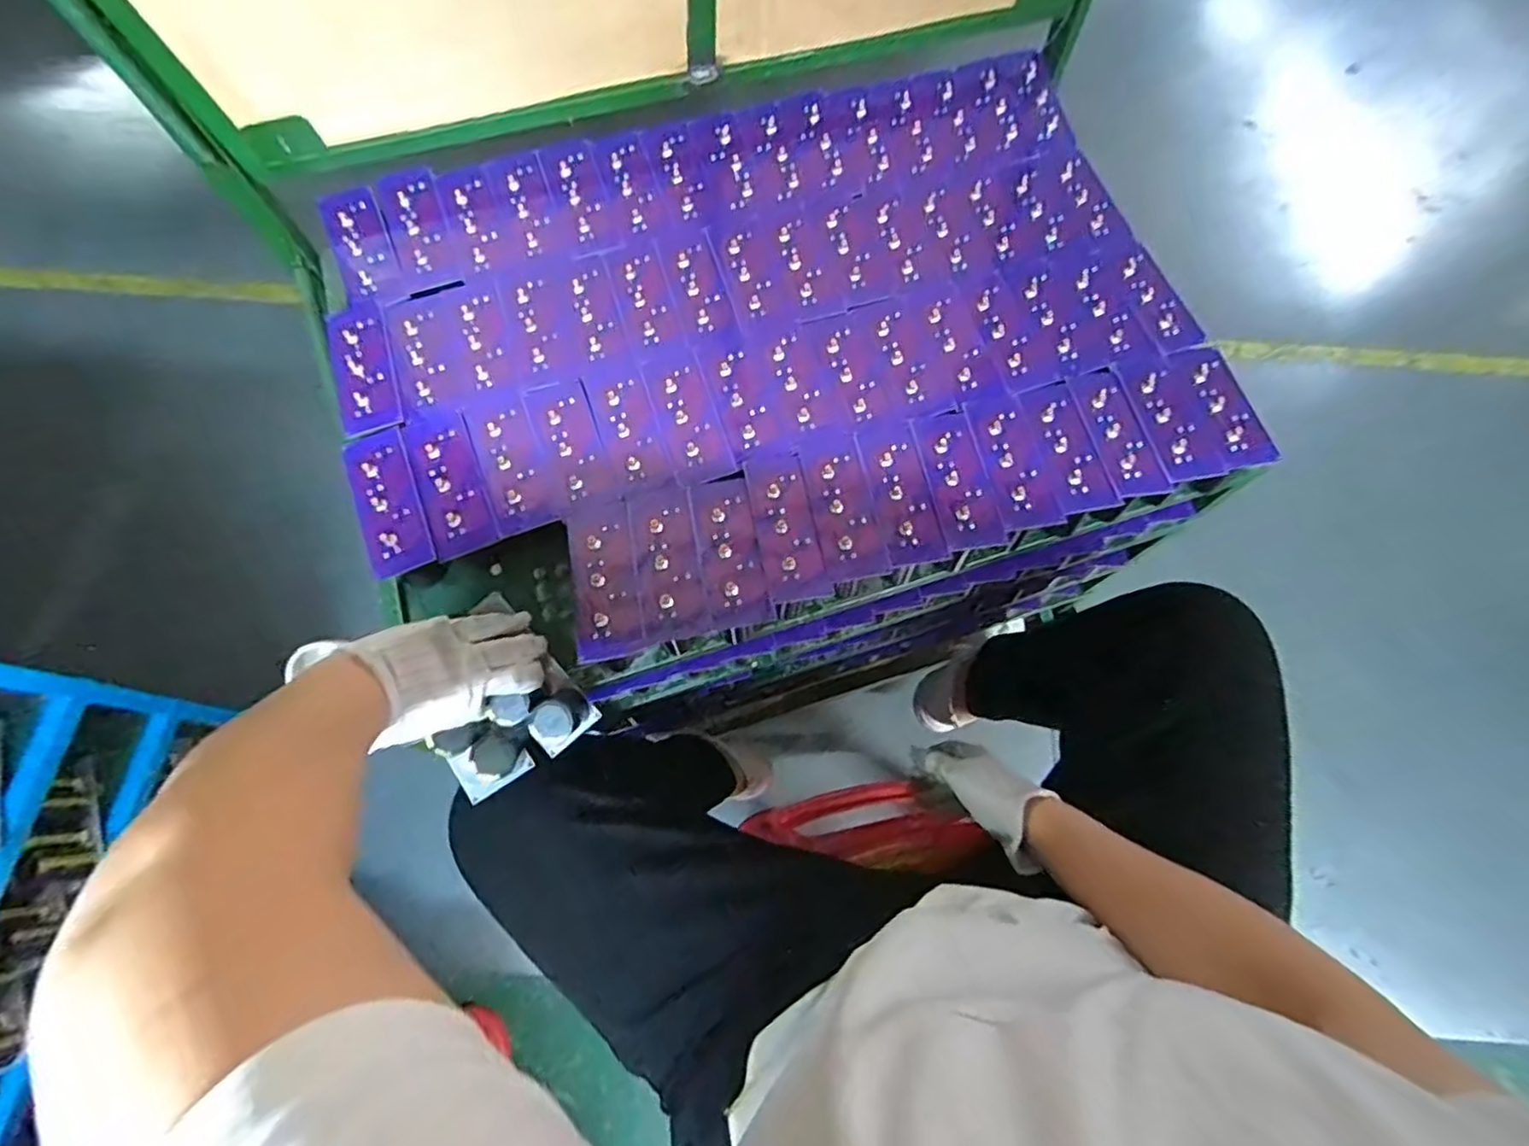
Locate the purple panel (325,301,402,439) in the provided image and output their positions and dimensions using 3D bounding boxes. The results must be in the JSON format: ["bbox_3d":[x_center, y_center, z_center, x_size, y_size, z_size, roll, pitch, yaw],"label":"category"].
[{"bbox_3d":[-0.371,-0.192,0.621,0.051,0.004,0.142,-18,72,-7],"label":"purple panel"}]

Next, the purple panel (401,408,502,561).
[{"bbox_3d":[-0.275,-0.080,0.585,0.053,0.004,0.132,-22,73,-8],"label":"purple panel"}]

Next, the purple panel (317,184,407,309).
[{"bbox_3d":[-0.395,-0.322,0.660,0.054,0.013,0.138,-22,73,-8],"label":"purple panel"}]

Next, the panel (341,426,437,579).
[{"bbox_3d":[-0.324,-0.064,0.577,0.050,0.006,0.132,-21,73,-8],"label":"panel"}]

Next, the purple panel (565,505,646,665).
[{"bbox_3d":[-0.132,0.005,0.557,0.054,0.008,0.131,-12,68,-5],"label":"purple panel"}]

